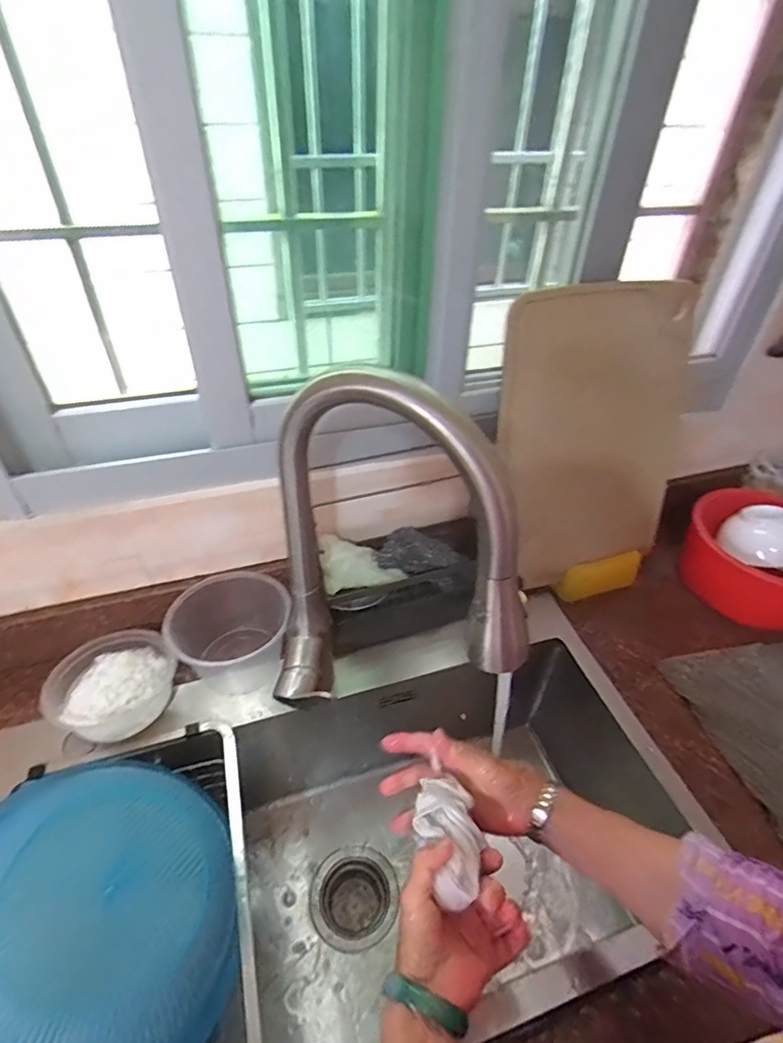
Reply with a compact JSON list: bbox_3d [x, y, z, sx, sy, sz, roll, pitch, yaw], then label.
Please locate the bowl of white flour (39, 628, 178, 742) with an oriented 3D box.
[{"bbox_3d":[-0.317,0.190,0.595,0.118,0.068,0.129,2,40,-2],"label":"bowl of white flour"}]

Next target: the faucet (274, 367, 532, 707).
[{"bbox_3d":[-0.016,0.061,0.421,0.242,0.339,0.087,25,45,24],"label":"faucet"}]

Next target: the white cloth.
[{"bbox_3d":[0.050,0.266,0.440,0.055,0.029,0.103,-5,35,-10],"label":"white cloth"}]

